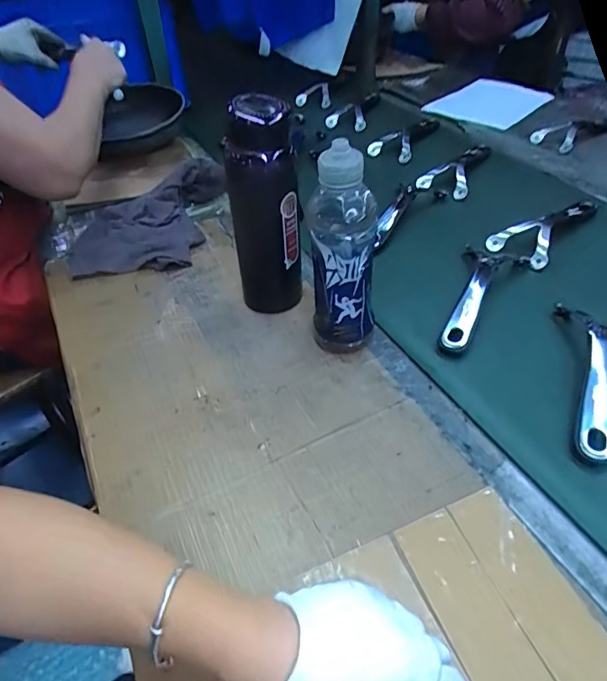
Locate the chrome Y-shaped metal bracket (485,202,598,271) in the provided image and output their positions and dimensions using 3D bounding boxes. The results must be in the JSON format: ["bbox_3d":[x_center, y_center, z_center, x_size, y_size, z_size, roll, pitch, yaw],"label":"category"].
[{"bbox_3d":[0.368,-0.179,0.727,0.087,0.036,0.229,33,53,32],"label":"chrome Y-shaped metal bracket"}]

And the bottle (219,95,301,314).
[{"bbox_3d":[-0.044,-0.143,0.556,0.076,0.227,0.062,-5,42,-2],"label":"bottle"}]

